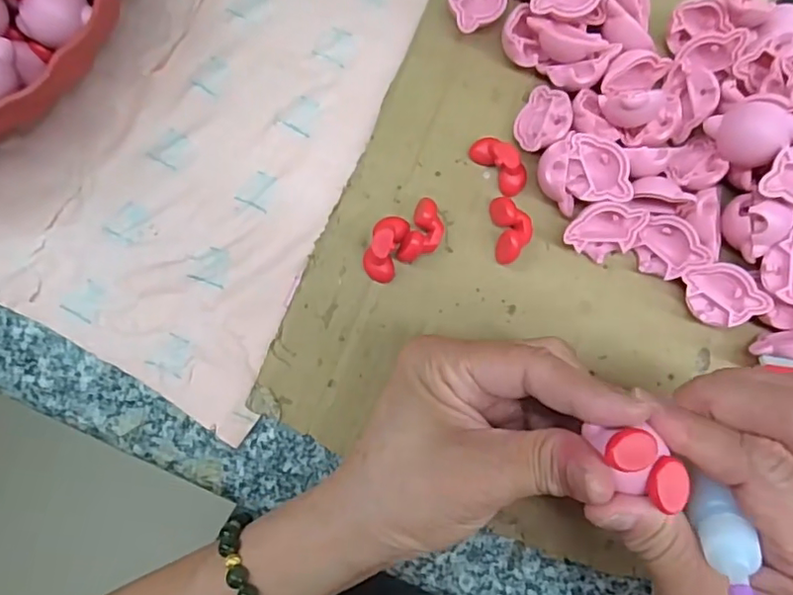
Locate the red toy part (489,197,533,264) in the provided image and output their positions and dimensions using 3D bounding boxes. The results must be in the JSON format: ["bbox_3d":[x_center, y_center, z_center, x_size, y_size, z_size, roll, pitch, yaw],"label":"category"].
[{"bbox_3d":[0.055,-0.033,0.274,0.016,0.014,0.030,-6,81,-1],"label":"red toy part"}]

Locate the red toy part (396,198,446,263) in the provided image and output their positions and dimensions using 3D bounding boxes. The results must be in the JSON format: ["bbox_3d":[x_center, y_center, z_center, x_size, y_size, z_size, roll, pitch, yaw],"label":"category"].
[{"bbox_3d":[0.013,-0.030,0.274,0.016,0.015,0.030,25,82,4],"label":"red toy part"}]

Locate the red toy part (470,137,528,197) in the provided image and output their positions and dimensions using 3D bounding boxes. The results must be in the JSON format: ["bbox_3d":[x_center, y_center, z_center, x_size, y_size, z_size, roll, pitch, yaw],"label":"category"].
[{"bbox_3d":[0.051,-0.065,0.279,0.015,0.014,0.032,-40,83,-5],"label":"red toy part"}]

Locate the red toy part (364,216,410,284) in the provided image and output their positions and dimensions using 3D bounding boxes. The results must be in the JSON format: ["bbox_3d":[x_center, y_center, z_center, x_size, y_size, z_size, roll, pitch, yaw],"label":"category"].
[{"bbox_3d":[-0.005,-0.024,0.272,0.015,0.014,0.032,20,82,3],"label":"red toy part"}]

